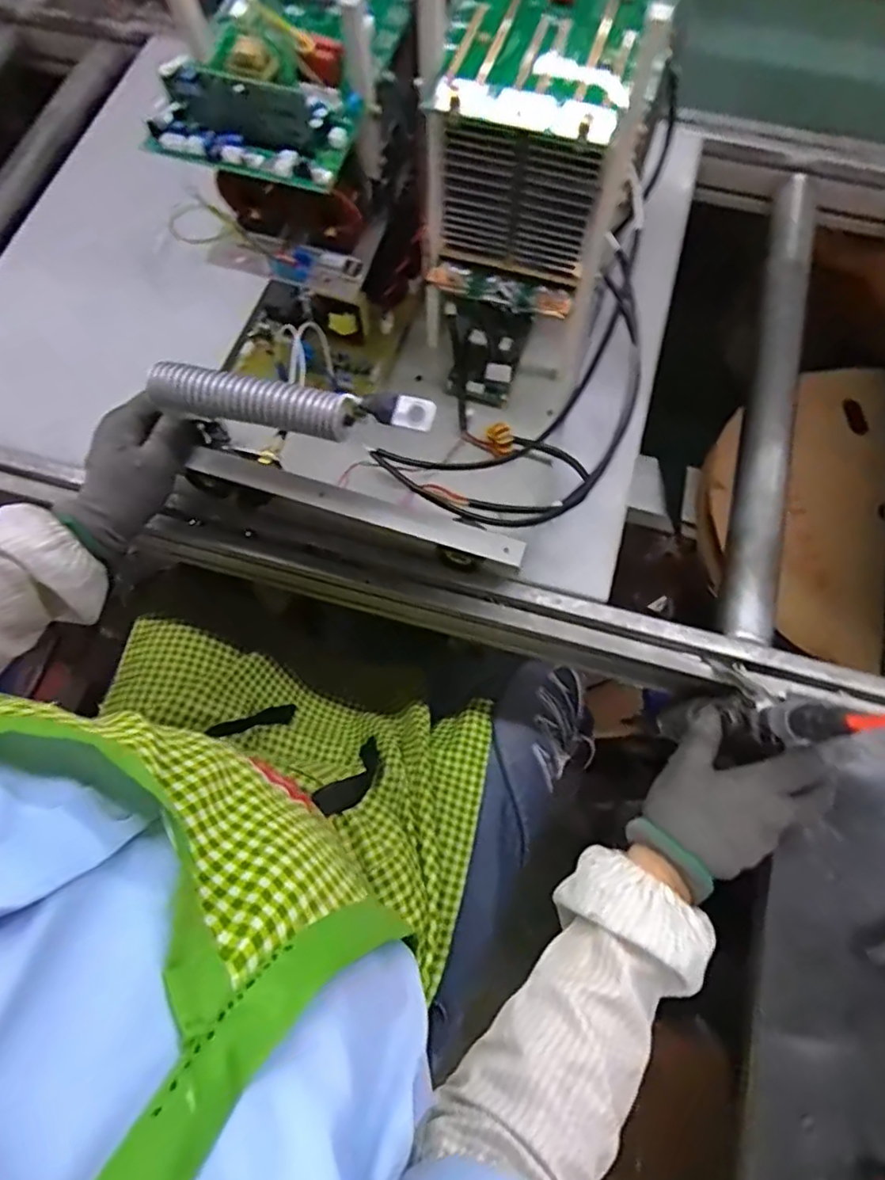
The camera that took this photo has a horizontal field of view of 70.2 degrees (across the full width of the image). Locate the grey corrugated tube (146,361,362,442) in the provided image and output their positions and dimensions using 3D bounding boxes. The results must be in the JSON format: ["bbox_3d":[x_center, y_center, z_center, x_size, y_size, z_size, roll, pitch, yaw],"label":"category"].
[{"bbox_3d":[-0.128,-0.128,0.428,0.150,0.027,0.028,12,70,10],"label":"grey corrugated tube"}]

